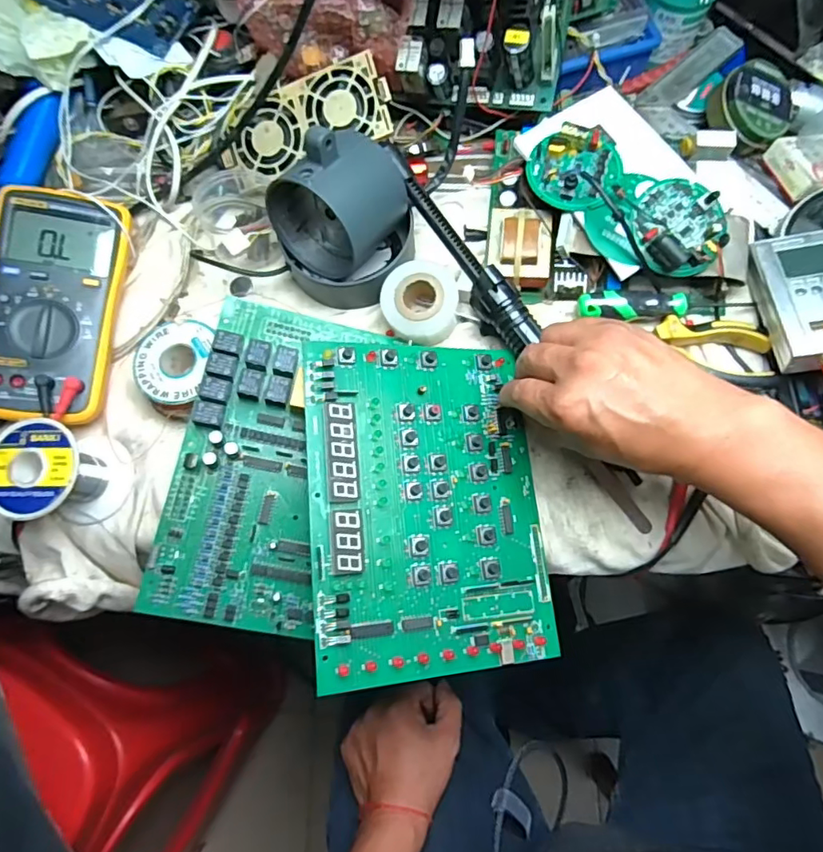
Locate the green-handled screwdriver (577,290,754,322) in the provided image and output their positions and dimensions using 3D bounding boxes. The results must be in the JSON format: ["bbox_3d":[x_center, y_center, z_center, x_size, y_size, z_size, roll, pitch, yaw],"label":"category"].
[{"bbox_3d":[0.195,-0.092,0.416,0.130,0.023,0.021,1,74,1],"label":"green-handled screwdriver"}]

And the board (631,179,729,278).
[{"bbox_3d":[0.199,-0.149,0.401,0.069,0.020,0.067,0,74,1],"label":"board"}]

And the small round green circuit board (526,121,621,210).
[{"bbox_3d":[0.128,-0.204,0.411,0.066,0.025,0.076,28,76,9],"label":"small round green circuit board"}]

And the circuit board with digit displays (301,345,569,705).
[{"bbox_3d":[0.013,0.047,0.356,0.158,0.009,0.215,0,75,-19],"label":"circuit board with digit displays"}]

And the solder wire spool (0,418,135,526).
[{"bbox_3d":[-0.243,0.034,0.377,0.062,0.069,0.066,0,74,1],"label":"solder wire spool"}]

